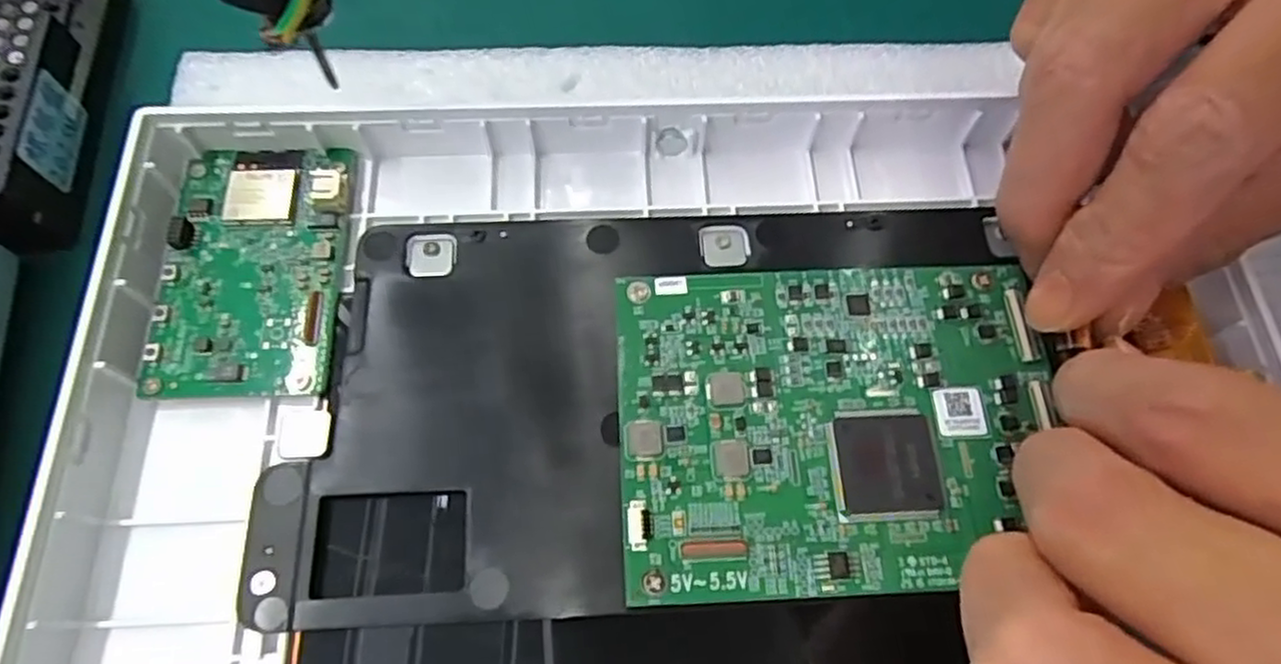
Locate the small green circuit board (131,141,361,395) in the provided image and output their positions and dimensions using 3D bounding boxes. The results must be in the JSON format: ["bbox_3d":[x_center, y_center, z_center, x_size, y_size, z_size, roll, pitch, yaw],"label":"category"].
[{"bbox_3d":[-0.090,-0.016,0.167,0.039,0.005,0.063,1,64,-4],"label":"small green circuit board"}]

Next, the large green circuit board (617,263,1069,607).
[{"bbox_3d":[0.041,0.018,0.151,0.090,0.004,0.069,-2,67,-2],"label":"large green circuit board"}]

